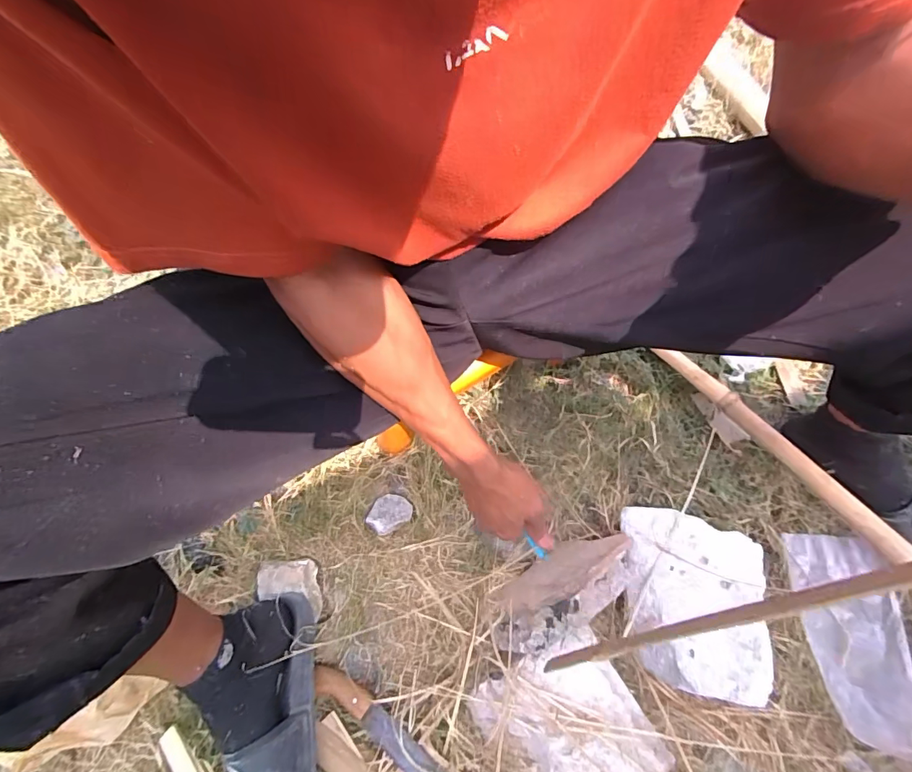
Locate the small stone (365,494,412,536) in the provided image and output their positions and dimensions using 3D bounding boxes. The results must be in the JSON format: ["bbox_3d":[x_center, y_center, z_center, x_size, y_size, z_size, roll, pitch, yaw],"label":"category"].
[{"bbox_3d":[-0.093,0.178,0.635,0.053,0.013,0.055,22,55,22],"label":"small stone"}]

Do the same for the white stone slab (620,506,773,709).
[{"bbox_3d":[0.269,0.248,0.539,0.149,0.086,0.187,9,70,5],"label":"white stone slab"}]

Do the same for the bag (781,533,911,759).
[{"bbox_3d":[0.450,0.282,0.520,0.096,0.037,0.214,0,70,2],"label":"bag"}]

